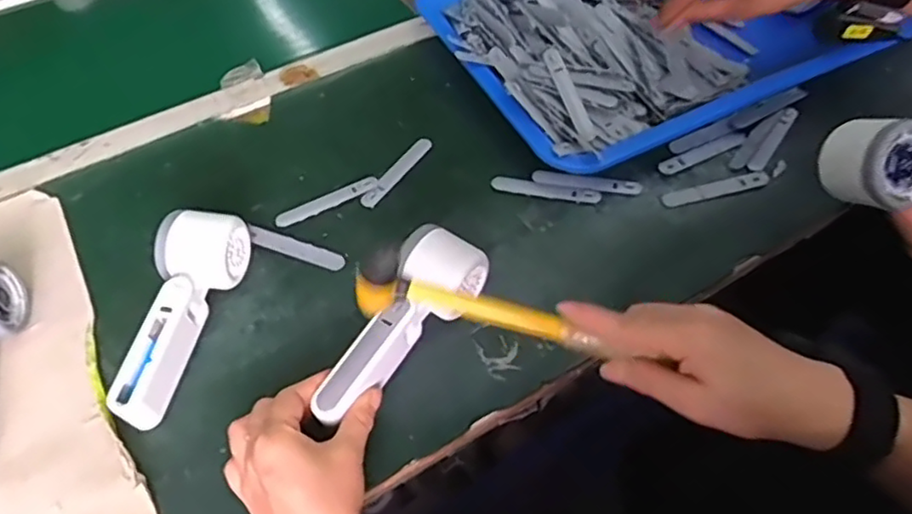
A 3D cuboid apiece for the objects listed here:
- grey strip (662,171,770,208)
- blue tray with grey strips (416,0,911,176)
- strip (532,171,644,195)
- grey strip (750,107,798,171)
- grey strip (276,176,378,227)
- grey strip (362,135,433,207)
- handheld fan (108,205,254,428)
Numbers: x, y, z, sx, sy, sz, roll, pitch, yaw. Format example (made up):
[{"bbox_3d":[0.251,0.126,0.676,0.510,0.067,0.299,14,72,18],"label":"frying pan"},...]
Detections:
[{"bbox_3d":[0.229,-0.060,0.573,0.095,0.006,0.018,-15,54,-8],"label":"grey strip"},{"bbox_3d":[0.177,-0.251,0.687,0.372,0.052,0.344,-25,55,-15],"label":"blue tray with grey strips"},{"bbox_3d":[0.117,-0.065,0.579,0.095,0.009,0.015,8,61,4],"label":"strip"},{"bbox_3d":[0.295,-0.111,0.601,0.014,0.007,0.097,29,60,22],"label":"grey strip"},{"bbox_3d":[-0.115,-0.050,0.580,0.094,0.004,0.015,-26,66,-13],"label":"grey strip"},{"bbox_3d":[-0.054,-0.079,0.602,0.017,0.006,0.095,25,58,20],"label":"grey strip"},{"bbox_3d":[-0.213,0.039,0.486,0.055,0.056,0.165,12,55,12],"label":"handheld fan"}]

